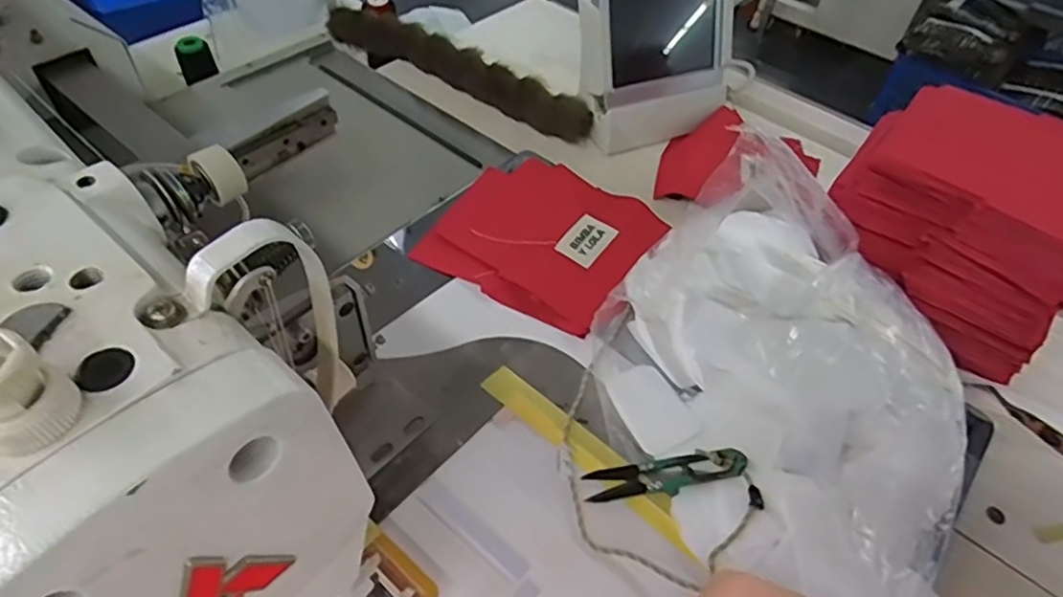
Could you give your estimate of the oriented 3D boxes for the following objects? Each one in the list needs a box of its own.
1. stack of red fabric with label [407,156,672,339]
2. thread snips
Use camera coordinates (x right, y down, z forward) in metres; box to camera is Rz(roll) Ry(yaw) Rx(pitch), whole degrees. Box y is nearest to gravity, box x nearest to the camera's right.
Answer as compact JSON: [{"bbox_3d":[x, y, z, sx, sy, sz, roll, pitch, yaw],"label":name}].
[{"bbox_3d":[0.011,-0.058,0.560,0.171,0.014,0.168,26,52,17],"label":"stack of red fabric with label"},{"bbox_3d":[0.087,0.114,0.414,0.102,0.010,0.022,-3,50,-6],"label":"thread snips"}]

